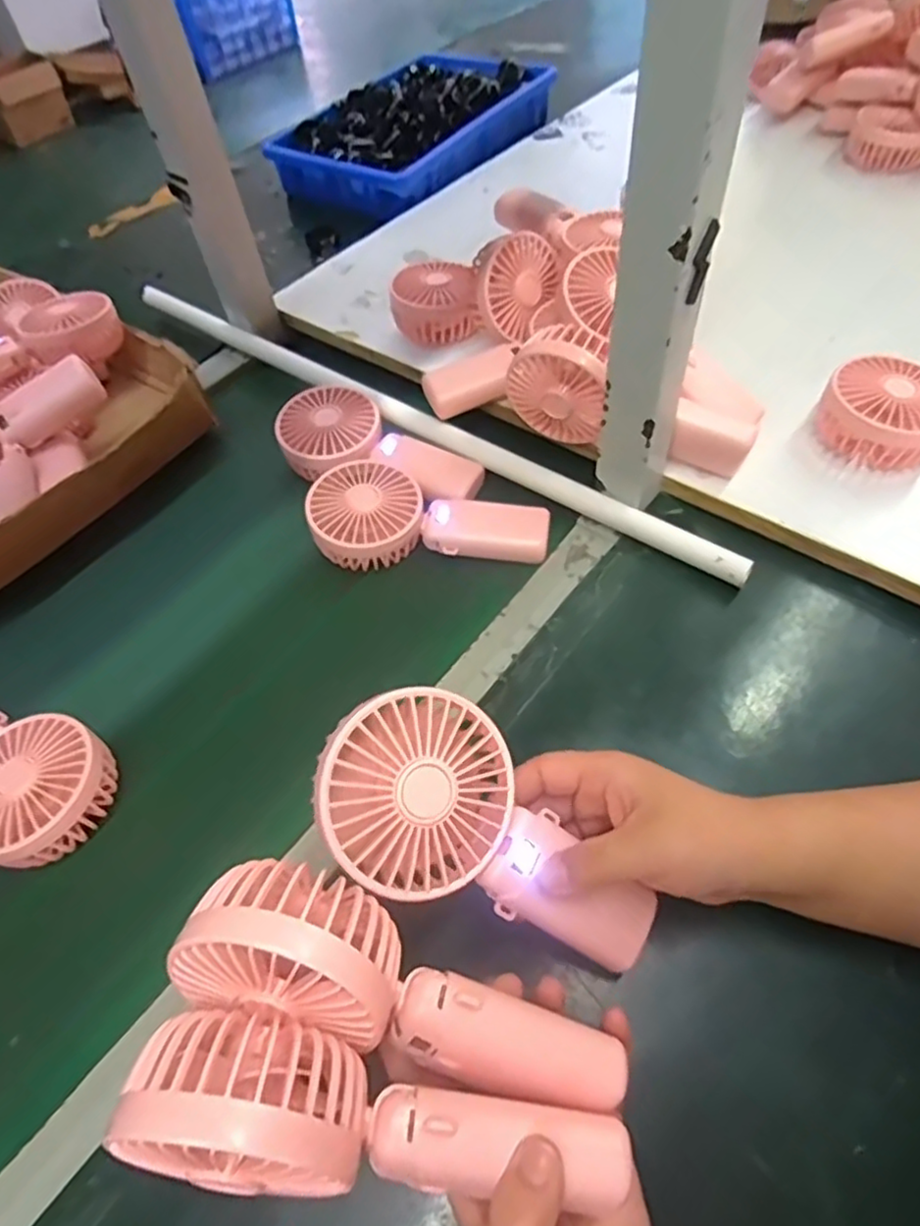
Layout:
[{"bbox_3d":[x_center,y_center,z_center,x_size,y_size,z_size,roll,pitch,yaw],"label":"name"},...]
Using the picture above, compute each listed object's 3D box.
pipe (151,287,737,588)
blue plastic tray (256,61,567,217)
[{"bbox_3d":[-0.070,-0.195,0.587,0.689,0.023,0.020,31,63,23],"label":"pipe"},{"bbox_3d":[-0.052,-0.636,0.860,0.225,0.053,0.350,32,63,24],"label":"blue plastic tray"}]

